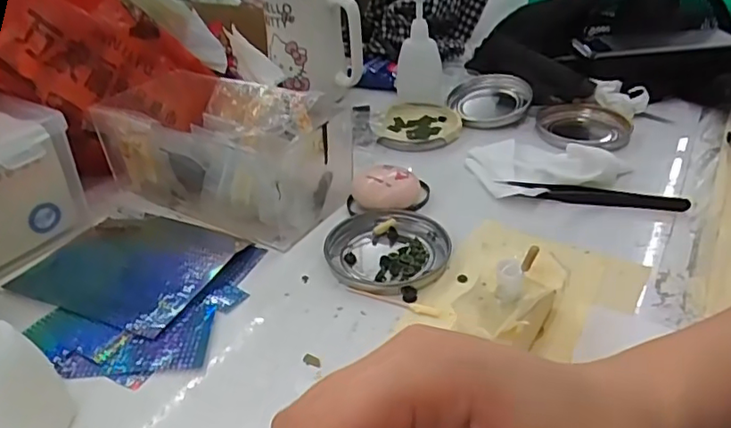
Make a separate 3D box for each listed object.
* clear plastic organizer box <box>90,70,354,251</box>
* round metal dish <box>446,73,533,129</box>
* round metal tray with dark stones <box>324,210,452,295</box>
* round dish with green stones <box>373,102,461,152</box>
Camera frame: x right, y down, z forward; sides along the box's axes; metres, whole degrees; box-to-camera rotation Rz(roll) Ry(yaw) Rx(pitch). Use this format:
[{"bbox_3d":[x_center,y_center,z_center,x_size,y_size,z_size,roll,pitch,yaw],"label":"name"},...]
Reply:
[{"bbox_3d":[-0.105,-0.048,0.435,0.177,0.071,0.100,18,39,28],"label":"clear plastic organizer box"},{"bbox_3d":[0.117,-0.111,0.556,0.075,0.021,0.090,5,34,11],"label":"round metal dish"},{"bbox_3d":[0.013,0.023,0.377,0.077,0.010,0.076,-2,33,1],"label":"round metal tray with dark stones"},{"bbox_3d":[0.046,-0.082,0.527,0.076,0.010,0.083,-3,33,-1],"label":"round dish with green stones"}]

